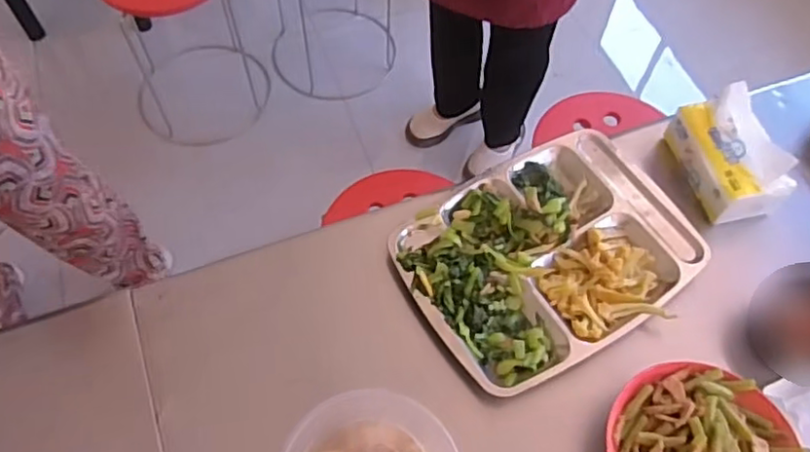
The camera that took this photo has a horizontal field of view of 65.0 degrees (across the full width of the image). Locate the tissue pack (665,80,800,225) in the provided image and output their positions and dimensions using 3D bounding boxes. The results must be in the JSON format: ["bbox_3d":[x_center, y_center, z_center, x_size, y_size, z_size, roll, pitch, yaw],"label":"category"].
[{"bbox_3d":[0.415,-0.092,0.803,0.101,0.084,0.150,-11,61,-8],"label":"tissue pack"}]

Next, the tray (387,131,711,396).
[{"bbox_3d":[0.172,0.029,0.758,0.335,0.030,0.242,-28,65,-17],"label":"tray"}]

